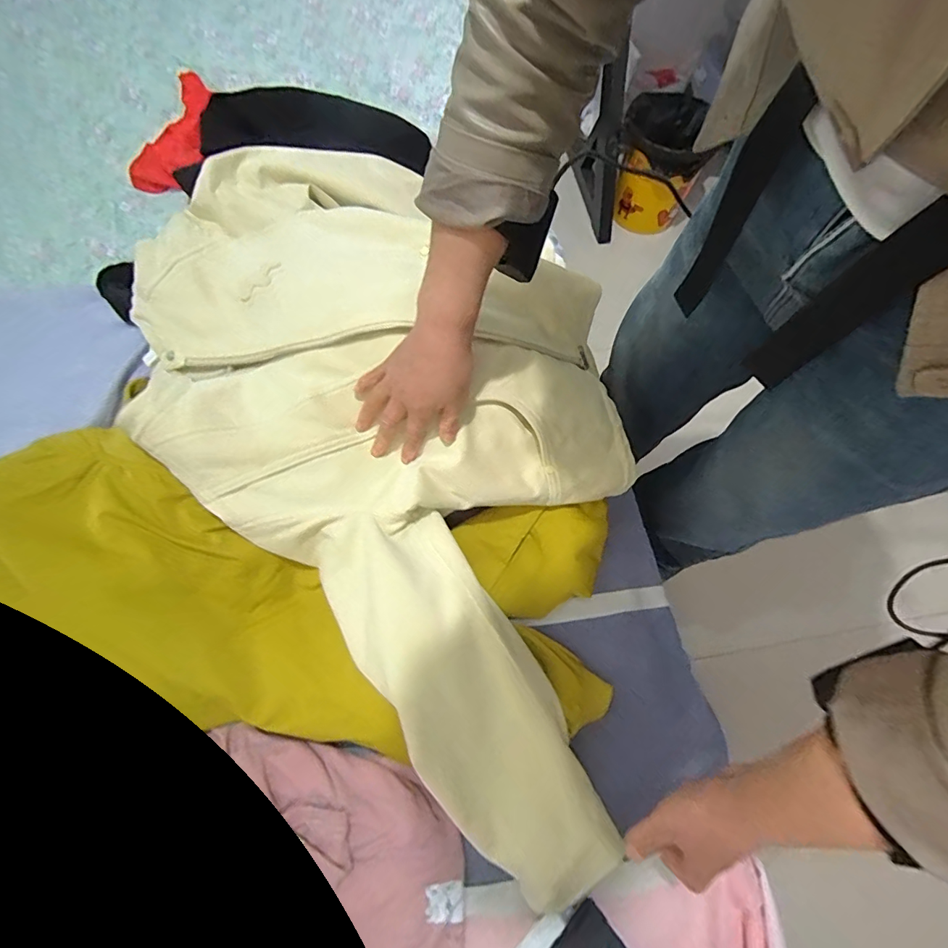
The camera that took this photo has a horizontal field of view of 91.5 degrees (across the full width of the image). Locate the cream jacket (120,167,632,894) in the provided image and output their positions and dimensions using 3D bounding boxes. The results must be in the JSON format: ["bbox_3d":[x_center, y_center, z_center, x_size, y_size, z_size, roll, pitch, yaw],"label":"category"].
[{"bbox_3d":[-0.049,-0.055,0.494,0.437,0.133,0.751,-41,73,-18],"label":"cream jacket"}]

